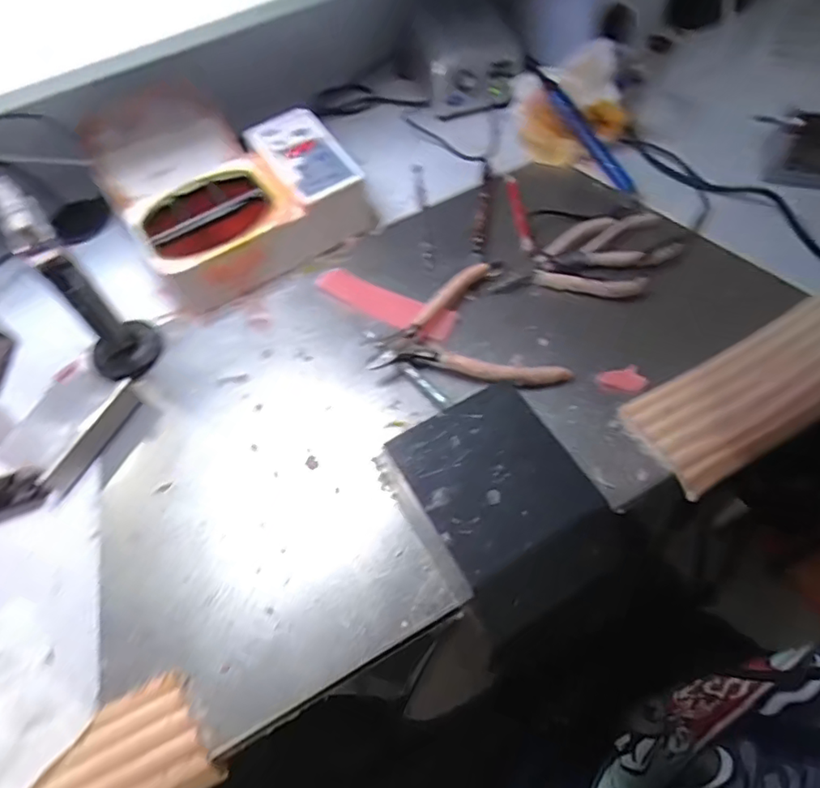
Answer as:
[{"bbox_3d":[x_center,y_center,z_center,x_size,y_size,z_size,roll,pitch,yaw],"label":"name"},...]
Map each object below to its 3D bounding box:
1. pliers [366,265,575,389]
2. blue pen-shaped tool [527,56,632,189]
[{"bbox_3d":[0.051,-0.058,0.455,0.144,0.021,0.109,4,59,9],"label":"pliers"},{"bbox_3d":[0.160,-0.258,0.546,0.017,0.018,0.161,-30,80,-16],"label":"blue pen-shaped tool"}]

